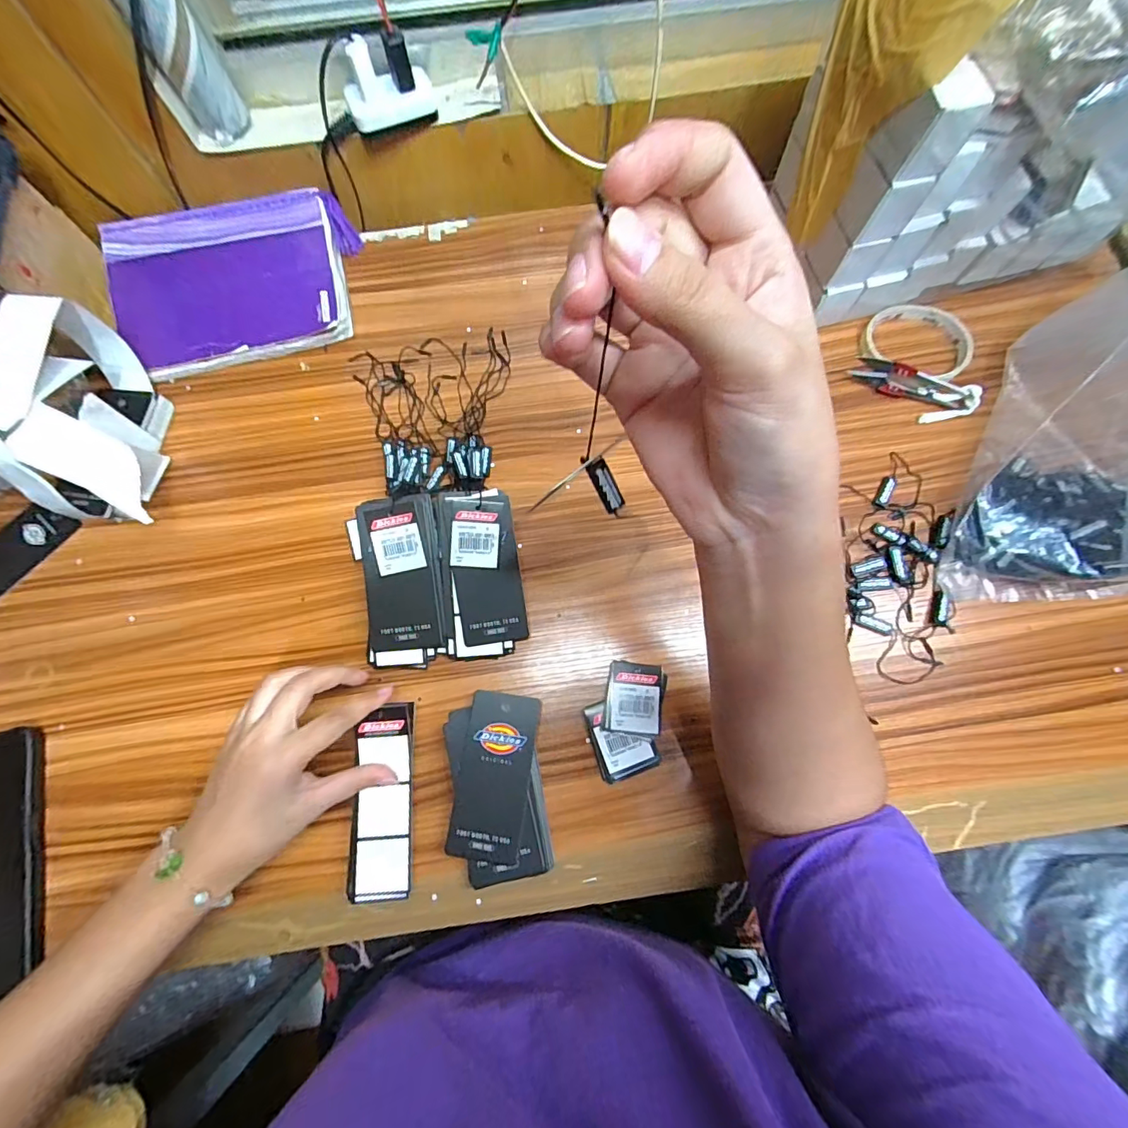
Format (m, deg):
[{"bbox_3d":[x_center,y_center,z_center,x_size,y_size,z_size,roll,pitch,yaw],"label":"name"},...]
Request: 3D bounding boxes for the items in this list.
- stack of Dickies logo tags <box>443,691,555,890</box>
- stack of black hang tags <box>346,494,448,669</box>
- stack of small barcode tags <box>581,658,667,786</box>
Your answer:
[{"bbox_3d":[-0.047,0.155,0.341,0.067,0.016,0.120,-4,74,-1],"label":"stack of Dickies logo tags"},{"bbox_3d":[-0.122,0.014,0.358,0.060,0.015,0.126,-4,95,-1],"label":"stack of black hang tags"},{"bbox_3d":[0.045,0.114,0.352,0.054,0.015,0.082,7,74,3],"label":"stack of small barcode tags"}]

